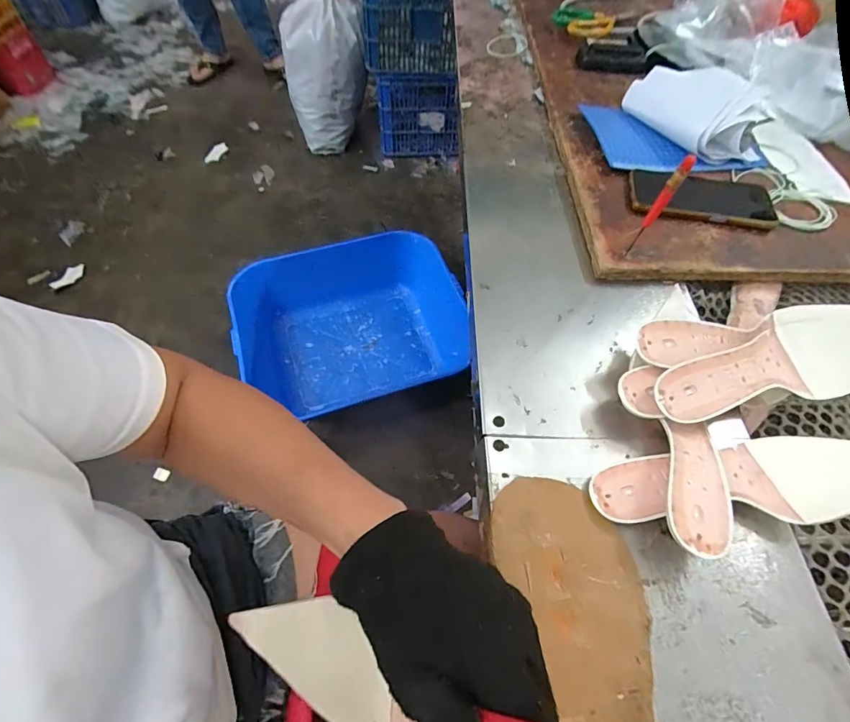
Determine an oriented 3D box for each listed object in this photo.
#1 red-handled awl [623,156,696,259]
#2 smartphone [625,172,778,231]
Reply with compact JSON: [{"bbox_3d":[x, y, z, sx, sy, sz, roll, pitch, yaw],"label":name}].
[{"bbox_3d":[0.224,-0.144,0.413,0.013,0.119,0.008,34,64,18],"label":"red-handled awl"},{"bbox_3d":[0.331,-0.200,0.511,0.165,0.010,0.091,8,59,3],"label":"smartphone"}]

